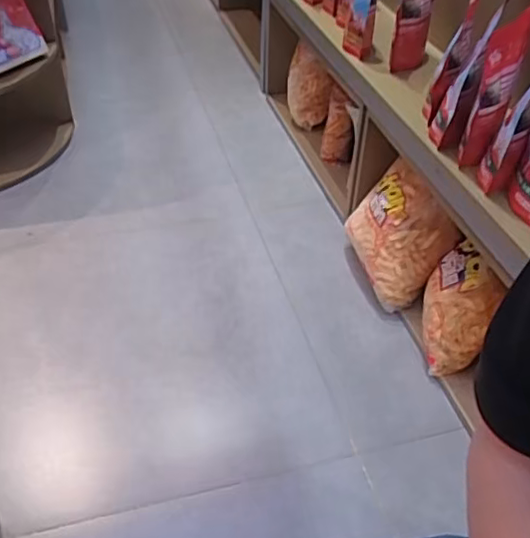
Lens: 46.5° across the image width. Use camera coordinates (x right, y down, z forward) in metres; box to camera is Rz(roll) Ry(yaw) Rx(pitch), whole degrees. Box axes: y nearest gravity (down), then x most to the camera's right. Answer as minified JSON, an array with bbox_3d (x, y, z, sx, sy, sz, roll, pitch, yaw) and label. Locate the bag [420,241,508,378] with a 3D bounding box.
[{"bbox_3d":[0.394,0.081,1.284,0.123,0.269,0.162,12,27,8],"label":"bag"}]

